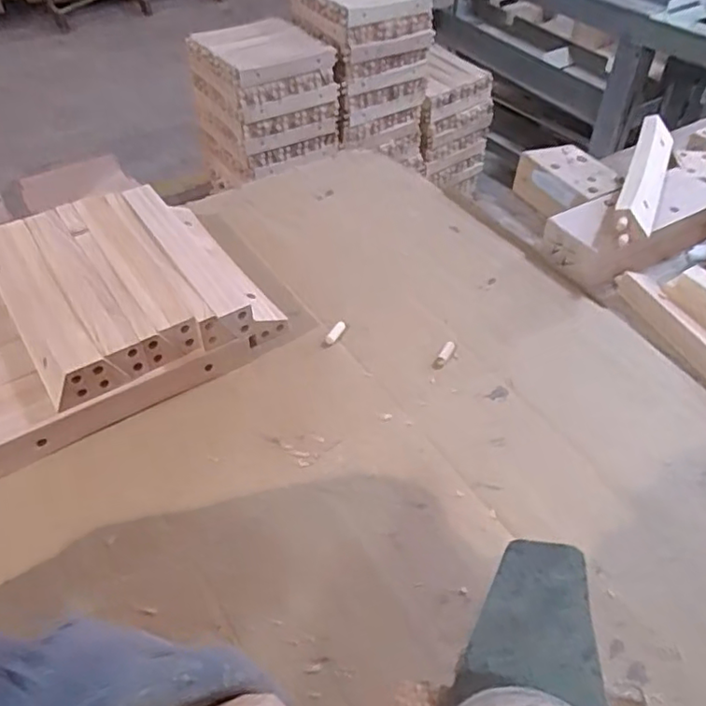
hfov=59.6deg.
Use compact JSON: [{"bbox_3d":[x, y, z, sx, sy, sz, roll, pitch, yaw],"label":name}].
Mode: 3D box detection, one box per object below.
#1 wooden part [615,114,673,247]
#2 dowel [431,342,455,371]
[{"bbox_3d":[0.364,-0.221,0.768,0.048,0.035,0.260,19,49,18],"label":"wooden part"},{"bbox_3d":[0.096,0.002,0.649,0.012,0.007,0.041,24,50,22],"label":"dowel"}]

